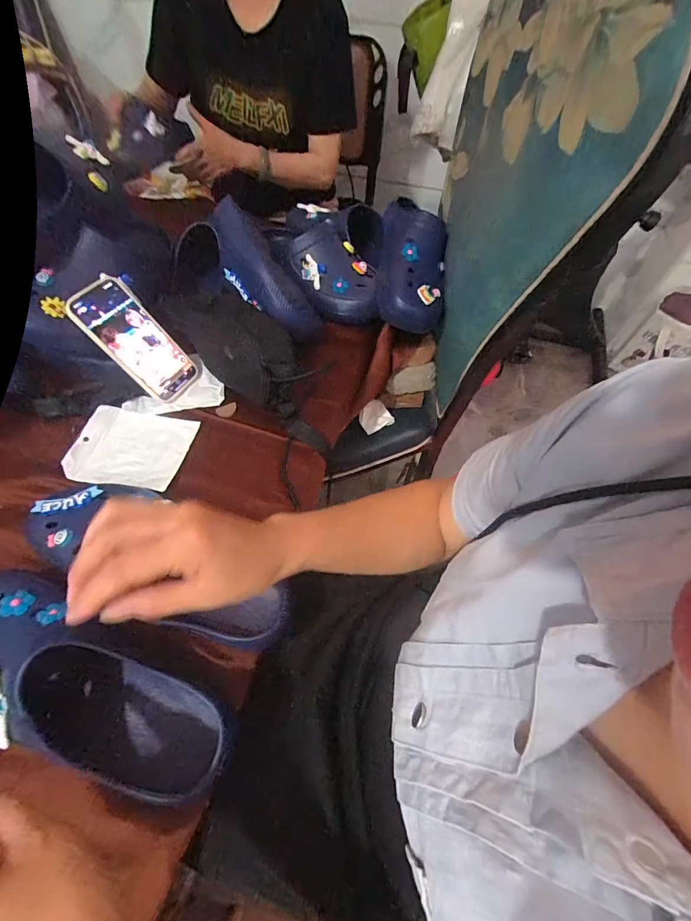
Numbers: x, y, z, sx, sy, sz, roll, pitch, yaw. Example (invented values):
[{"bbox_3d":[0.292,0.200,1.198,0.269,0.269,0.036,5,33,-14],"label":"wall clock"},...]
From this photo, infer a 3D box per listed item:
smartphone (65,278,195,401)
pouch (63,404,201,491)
[{"bbox_3d":[-0.290,-0.167,0.530,0.012,0.167,0.086,-3,45,46],"label":"smartphone"},{"bbox_3d":[-0.287,-0.018,0.509,0.144,0.015,0.114,9,59,4],"label":"pouch"}]

